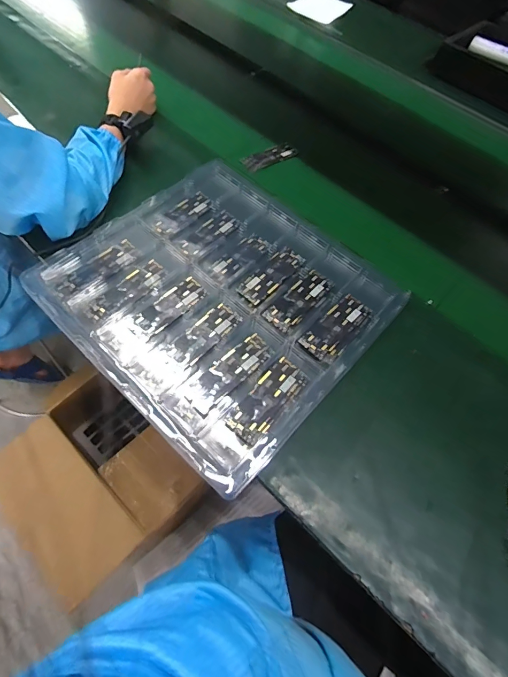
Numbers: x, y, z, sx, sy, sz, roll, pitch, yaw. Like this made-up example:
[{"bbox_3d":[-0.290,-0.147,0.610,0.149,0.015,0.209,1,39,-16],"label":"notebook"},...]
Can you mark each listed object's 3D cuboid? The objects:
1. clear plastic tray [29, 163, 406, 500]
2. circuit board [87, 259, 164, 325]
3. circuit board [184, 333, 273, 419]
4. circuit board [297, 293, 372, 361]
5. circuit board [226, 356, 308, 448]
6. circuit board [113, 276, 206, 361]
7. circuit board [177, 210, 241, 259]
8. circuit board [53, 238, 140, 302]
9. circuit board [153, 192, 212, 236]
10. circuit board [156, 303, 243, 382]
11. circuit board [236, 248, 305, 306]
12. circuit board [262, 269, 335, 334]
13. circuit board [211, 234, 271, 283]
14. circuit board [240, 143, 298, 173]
[{"bbox_3d":[-0.050,-0.070,0.572,0.442,0.024,0.399,40,69,16],"label":"clear plastic tray"},{"bbox_3d":[-0.194,-0.073,0.571,0.046,0.006,0.132,41,69,17],"label":"circuit board"},{"bbox_3d":[-0.033,0.046,0.516,0.135,0.004,0.047,-40,71,-19],"label":"circuit board"},{"bbox_3d":[0.127,-0.016,0.565,0.057,0.004,0.124,40,69,17],"label":"circuit board"},{"bbox_3d":[0.020,0.082,0.503,0.051,0.004,0.123,38,68,16],"label":"circuit board"},{"bbox_3d":[-0.138,-0.035,0.553,0.048,0.004,0.153,40,69,16],"label":"circuit board"},{"bbox_3d":[-0.077,-0.179,0.638,0.112,0.006,0.047,-41,71,-20],"label":"circuit board"},{"bbox_3d":[-0.246,-0.108,0.585,0.136,0.007,0.042,-41,71,-20],"label":"circuit board"},{"bbox_3d":[-0.126,-0.219,0.651,0.042,0.009,0.114,37,68,15],"label":"circuit board"},{"bbox_3d":[-0.078,0.002,0.536,0.047,0.004,0.136,38,68,16],"label":"circuit board"},{"bbox_3d":[0.028,-0.103,0.601,0.047,0.004,0.122,40,69,17],"label":"circuit board"},{"bbox_3d":[0.072,-0.059,0.582,0.050,0.004,0.121,40,69,16],"label":"circuit board"},{"bbox_3d":[-0.023,-0.135,0.618,0.045,0.004,0.110,40,69,16],"label":"circuit board"},{"bbox_3d":[0.034,-0.377,0.774,0.123,0.009,0.044,-30,68,-16],"label":"circuit board"}]

